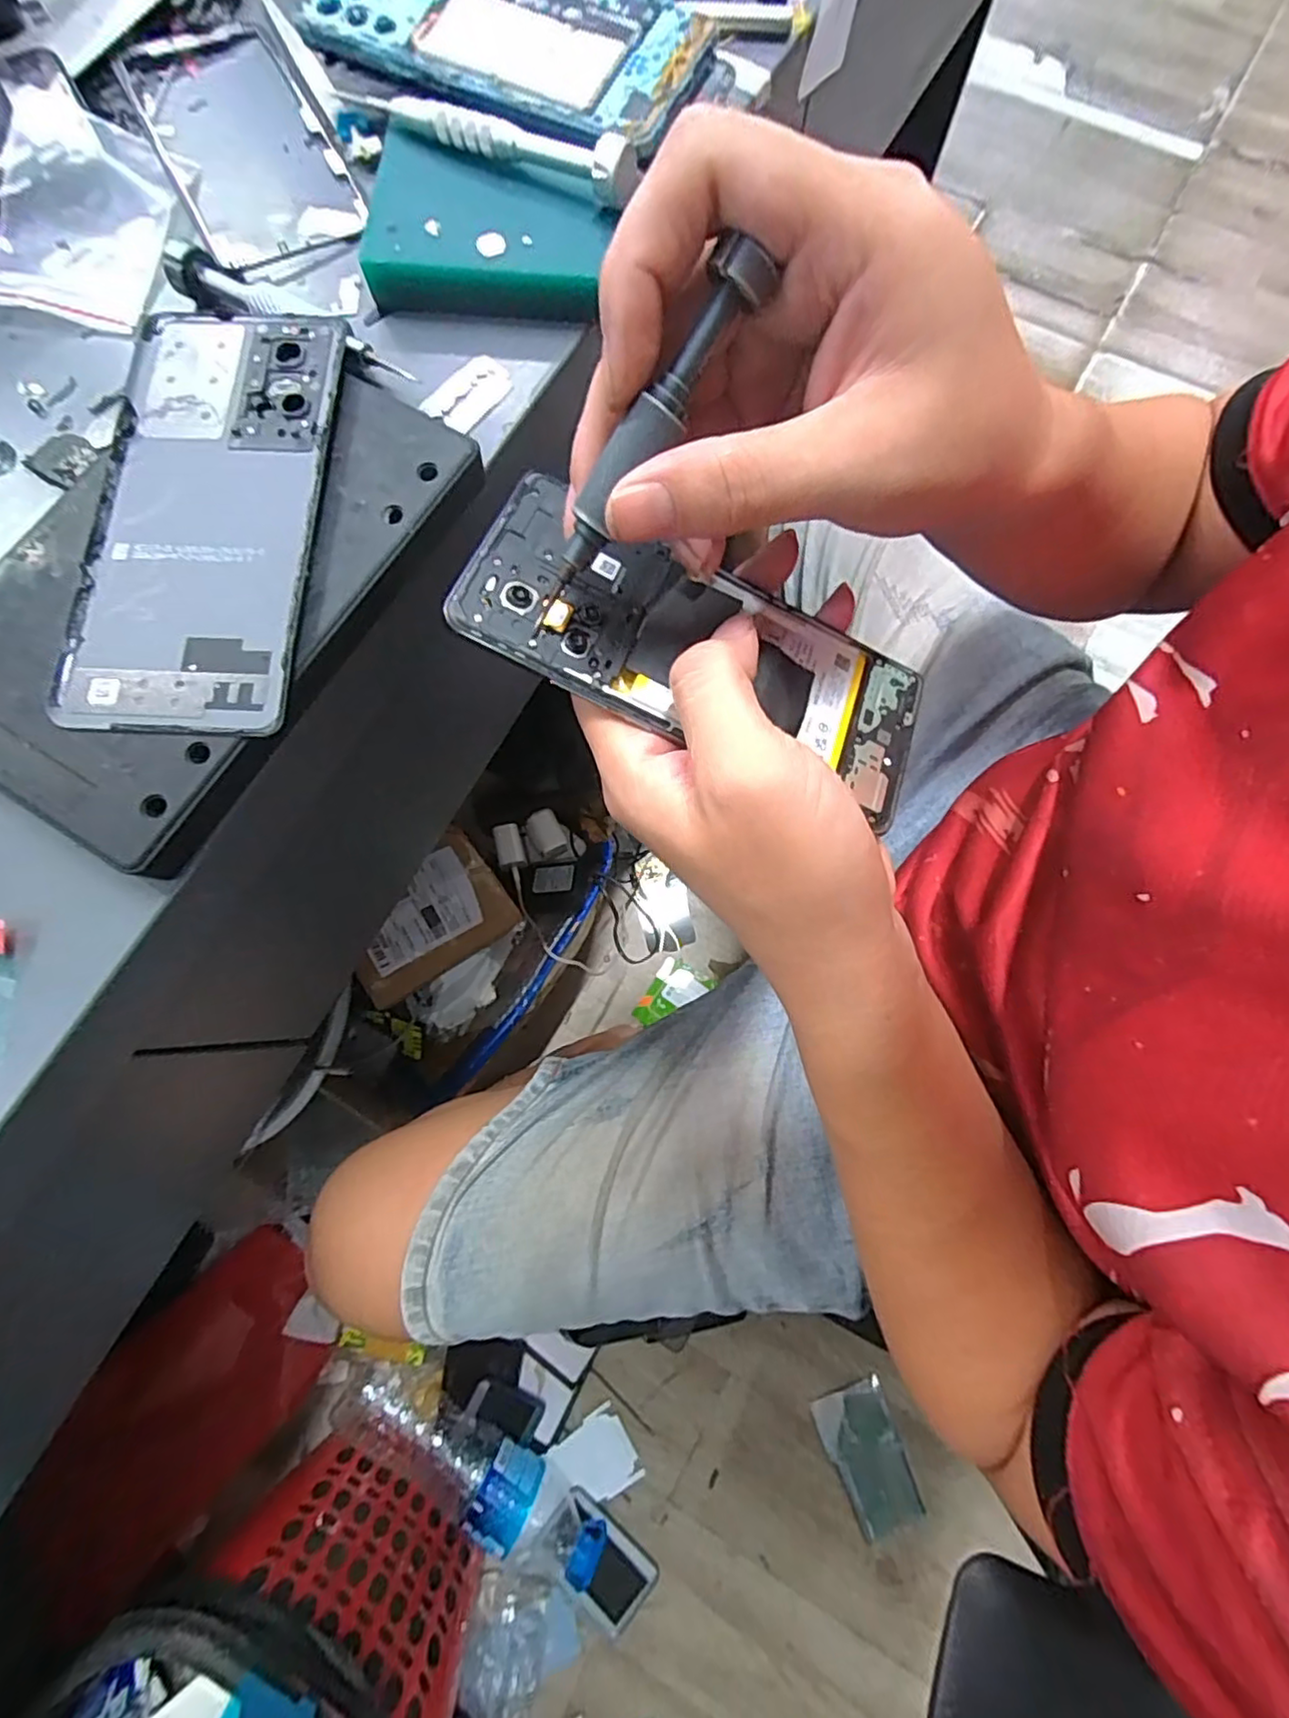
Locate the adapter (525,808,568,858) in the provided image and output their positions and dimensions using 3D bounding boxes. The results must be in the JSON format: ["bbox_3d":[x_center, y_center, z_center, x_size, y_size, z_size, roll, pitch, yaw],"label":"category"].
[{"bbox_3d":[-0.104,-0.025,0.699,0.033,0.033,0.048,-26,78,-6],"label":"adapter"}]

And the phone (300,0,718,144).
[{"bbox_3d":[-0.053,-0.333,0.258,0.154,0.009,0.080,23,78,5],"label":"phone"}]

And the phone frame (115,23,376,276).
[{"bbox_3d":[-0.171,-0.306,0.277,0.064,0.007,0.141,-28,78,-7],"label":"phone frame"}]

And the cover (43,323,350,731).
[{"bbox_3d":[-0.144,-0.115,0.215,0.072,0.005,0.154,1,77,0],"label":"cover"}]

